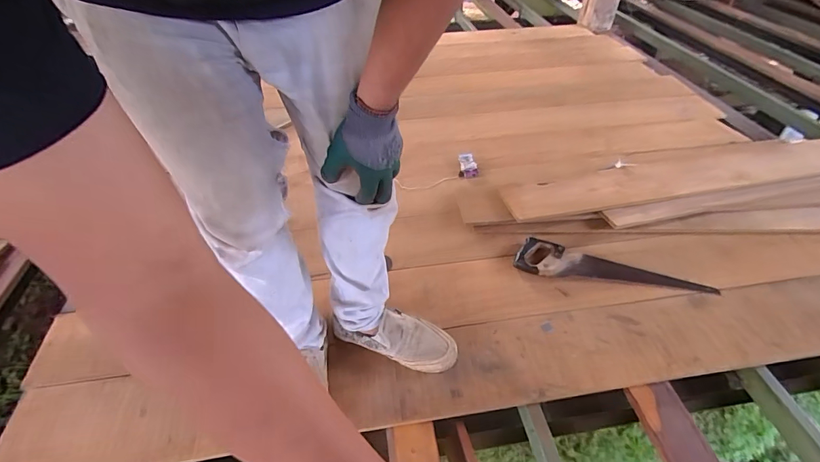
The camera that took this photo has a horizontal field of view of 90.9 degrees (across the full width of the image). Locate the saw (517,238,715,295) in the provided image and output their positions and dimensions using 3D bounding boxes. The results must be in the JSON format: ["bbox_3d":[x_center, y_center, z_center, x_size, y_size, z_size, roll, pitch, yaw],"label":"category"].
[{"bbox_3d":[0.499,0.092,1.009,0.461,0.020,0.104,10,48,9],"label":"saw"}]

